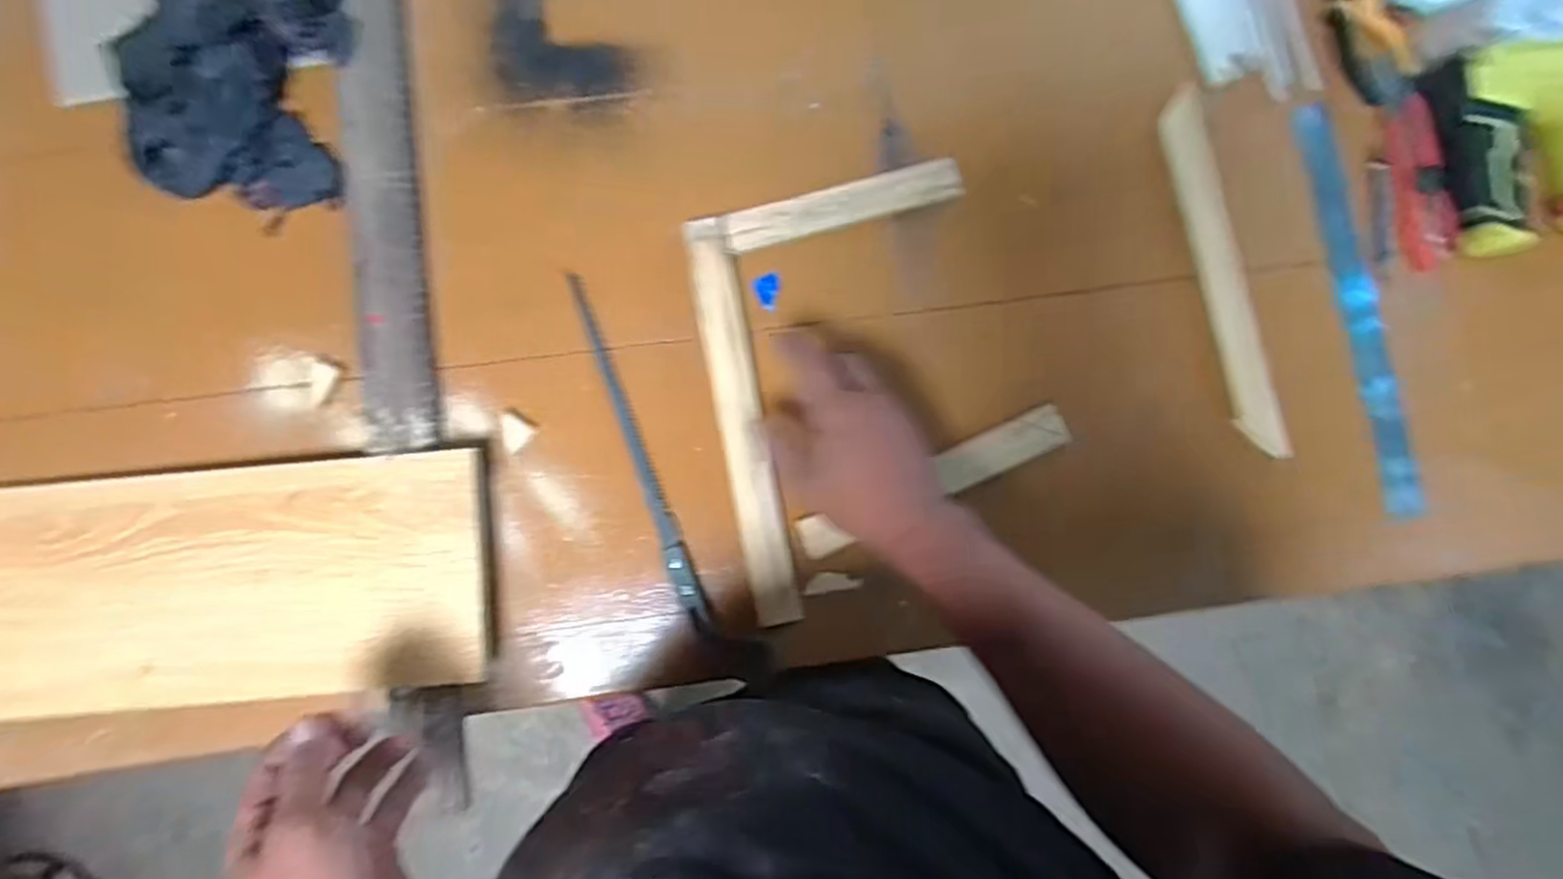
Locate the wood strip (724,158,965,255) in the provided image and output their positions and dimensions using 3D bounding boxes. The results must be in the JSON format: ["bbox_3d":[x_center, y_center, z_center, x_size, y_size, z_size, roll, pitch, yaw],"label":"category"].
[{"bbox_3d":[0.045,-0.175,0.562,0.177,0.013,0.033,-15,85,-1],"label":"wood strip"}]

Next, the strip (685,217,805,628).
[{"bbox_3d":[-0.027,-0.015,0.544,0.032,0.019,0.295,-11,85,-1],"label":"strip"}]

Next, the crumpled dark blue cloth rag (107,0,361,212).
[{"bbox_3d":[-0.400,-0.311,0.535,0.173,0.072,0.264,5,85,0],"label":"crumpled dark blue cloth rag"}]

